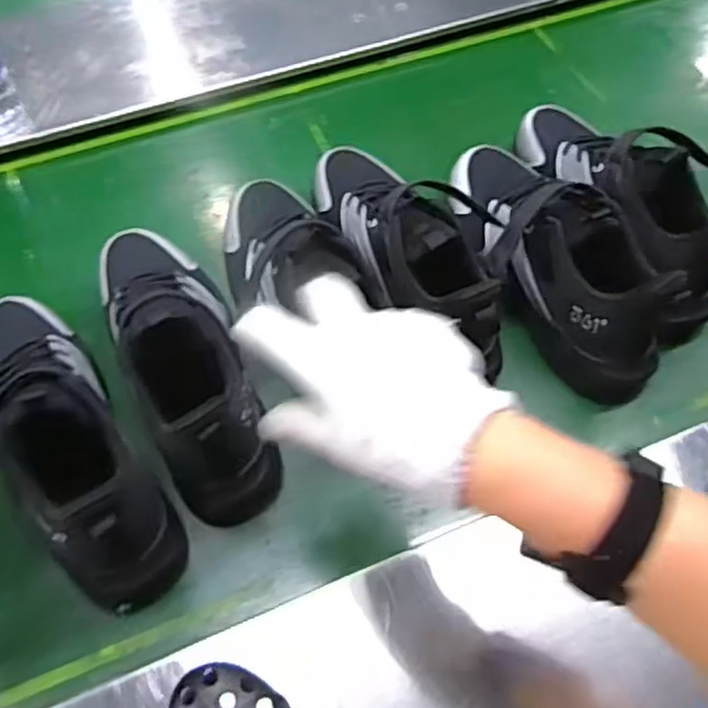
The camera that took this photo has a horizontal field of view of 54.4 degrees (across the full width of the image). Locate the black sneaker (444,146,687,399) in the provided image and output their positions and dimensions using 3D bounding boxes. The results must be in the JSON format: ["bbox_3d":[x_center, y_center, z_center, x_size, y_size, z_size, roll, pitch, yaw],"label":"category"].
[{"bbox_3d":[0.170,-0.092,0.616,0.102,0.127,0.275,-25,61,-15],"label":"black sneaker"}]

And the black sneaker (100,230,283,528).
[{"bbox_3d":[-0.137,-0.020,0.548,0.088,0.131,0.282,-22,60,-14],"label":"black sneaker"}]

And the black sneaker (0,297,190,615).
[{"bbox_3d":[-0.225,0.049,0.520,0.091,0.142,0.288,-30,63,-18],"label":"black sneaker"}]

